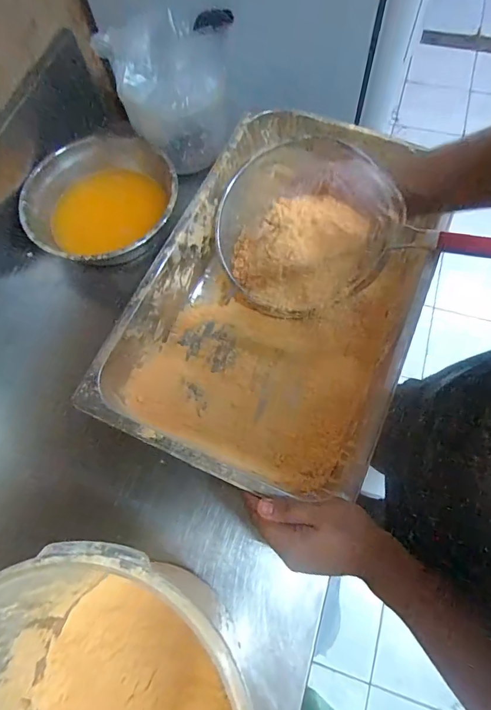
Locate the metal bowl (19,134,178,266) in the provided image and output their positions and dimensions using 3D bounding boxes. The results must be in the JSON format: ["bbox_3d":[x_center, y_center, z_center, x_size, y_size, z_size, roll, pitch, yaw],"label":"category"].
[{"bbox_3d":[-0.220,-0.238,0.648,0.211,0.082,0.237,36,74,15],"label":"metal bowl"}]

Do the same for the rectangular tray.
[{"bbox_3d":[0.057,-0.087,0.567,0.326,0.110,0.520,23,71,12],"label":"rectangular tray"}]

